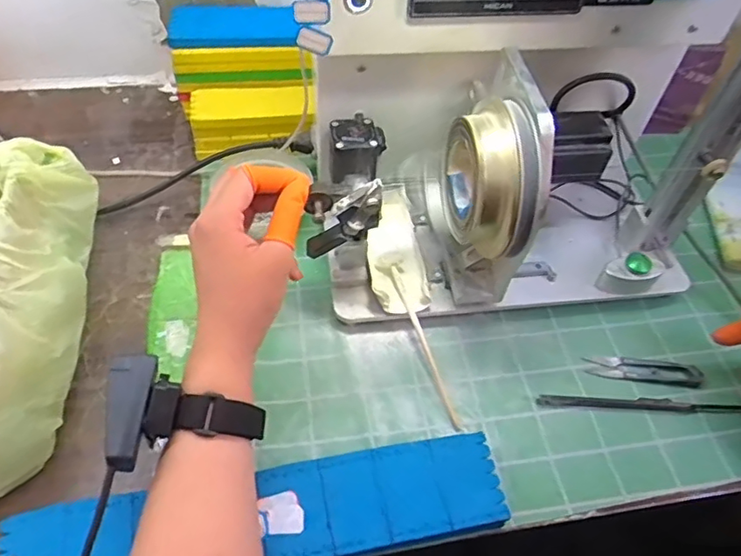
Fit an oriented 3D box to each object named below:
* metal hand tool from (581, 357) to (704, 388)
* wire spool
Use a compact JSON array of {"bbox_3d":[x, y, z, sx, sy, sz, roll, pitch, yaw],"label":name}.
[{"bbox_3d":[0.243,0.083,0.513,0.101,0.010,0.022,8,53,1],"label":"metal hand tool"},{"bbox_3d":[0.092,-0.078,0.439,0.052,0.096,0.104,-4,54,-8],"label":"wire spool"}]

